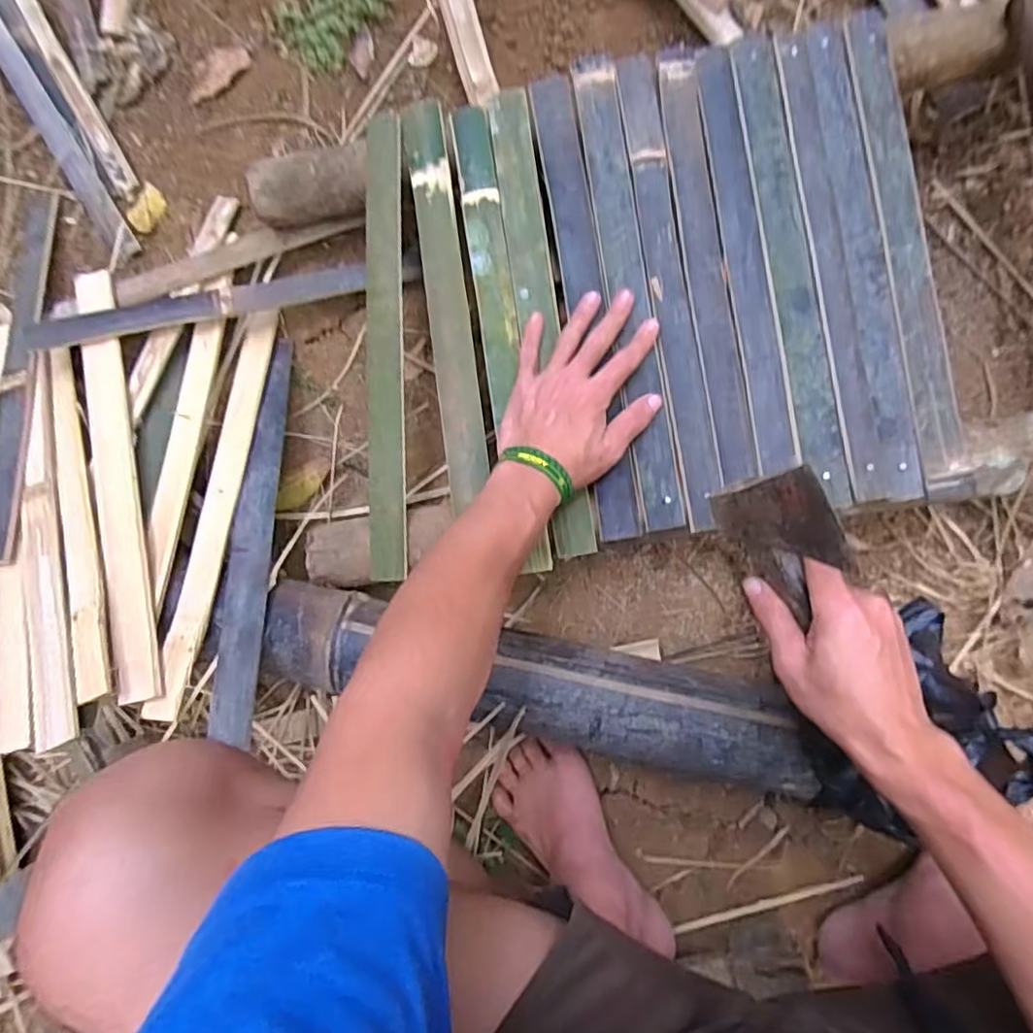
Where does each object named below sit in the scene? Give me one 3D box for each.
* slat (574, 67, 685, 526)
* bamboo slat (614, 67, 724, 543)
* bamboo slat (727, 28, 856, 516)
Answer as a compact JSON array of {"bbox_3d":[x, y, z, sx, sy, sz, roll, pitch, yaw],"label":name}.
[{"bbox_3d":[0.095,-0.192,0.538,0.035,0.008,0.406,-9,87,3],"label":"slat"},{"bbox_3d":[0.129,-0.191,0.536,0.032,0.005,0.401,-9,87,3],"label":"bamboo slat"},{"bbox_3d":[0.227,-0.208,0.523,0.036,0.005,0.392,-8,87,3],"label":"bamboo slat"}]

